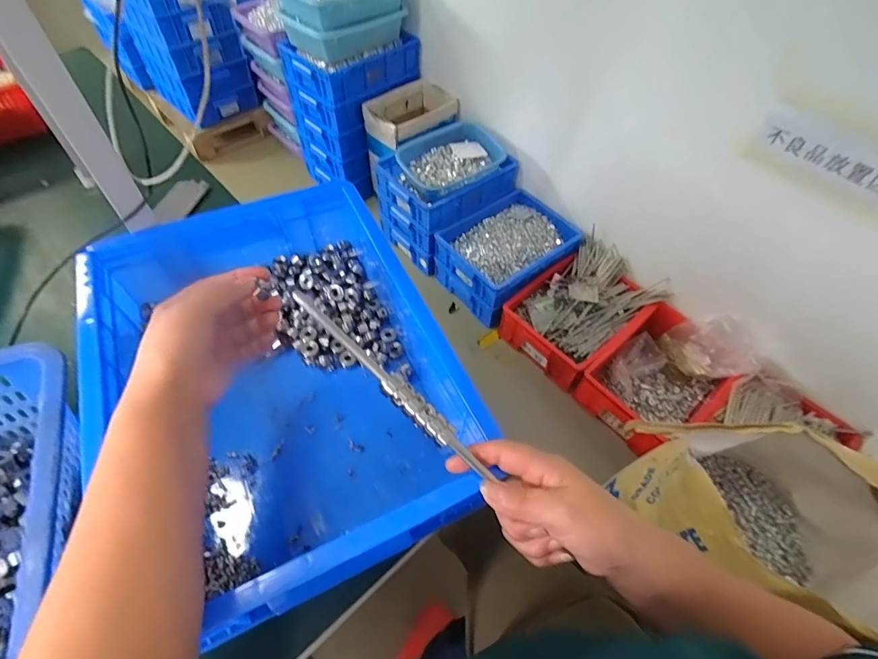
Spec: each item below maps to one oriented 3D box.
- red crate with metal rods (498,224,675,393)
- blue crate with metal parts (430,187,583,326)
[{"bbox_3d":[0.468,-0.082,1.442,0.489,0.163,0.331,-34,63,-24],"label":"red crate with metal rods"},{"bbox_3d":[0.235,-0.267,1.570,0.452,0.174,0.340,-38,65,-26],"label":"blue crate with metal parts"}]

